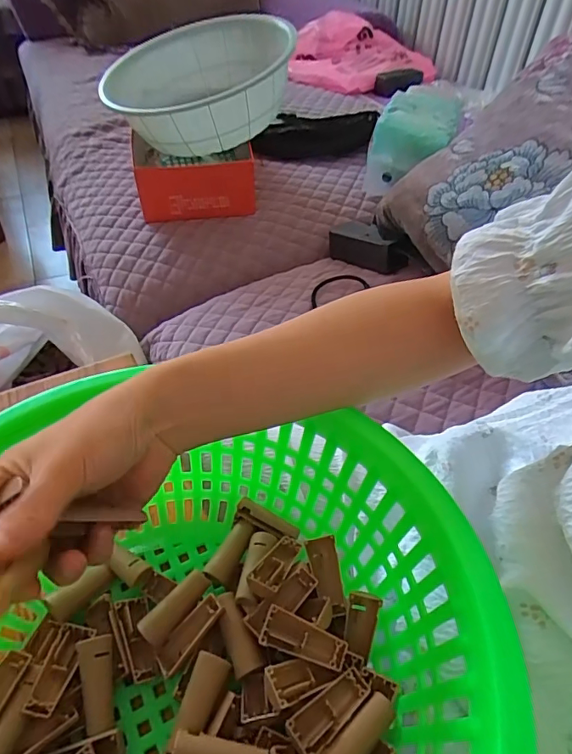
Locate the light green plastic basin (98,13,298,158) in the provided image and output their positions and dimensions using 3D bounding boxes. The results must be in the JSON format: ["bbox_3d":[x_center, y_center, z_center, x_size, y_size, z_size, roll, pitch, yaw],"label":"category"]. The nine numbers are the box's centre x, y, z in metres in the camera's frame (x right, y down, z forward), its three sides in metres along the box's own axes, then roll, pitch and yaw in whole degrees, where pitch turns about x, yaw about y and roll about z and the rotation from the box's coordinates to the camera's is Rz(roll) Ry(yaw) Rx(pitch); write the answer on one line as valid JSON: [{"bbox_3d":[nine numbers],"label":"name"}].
[{"bbox_3d":[-0.145,-0.515,0.859,0.359,0.124,0.359,-6,53,8],"label":"light green plastic basin"}]

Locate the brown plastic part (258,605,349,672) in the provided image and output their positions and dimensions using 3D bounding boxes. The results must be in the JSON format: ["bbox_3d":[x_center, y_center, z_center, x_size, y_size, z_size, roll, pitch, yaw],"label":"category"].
[{"bbox_3d":[0.011,0.155,0.287,0.051,0.007,0.020,23,46,3],"label":"brown plastic part"}]

